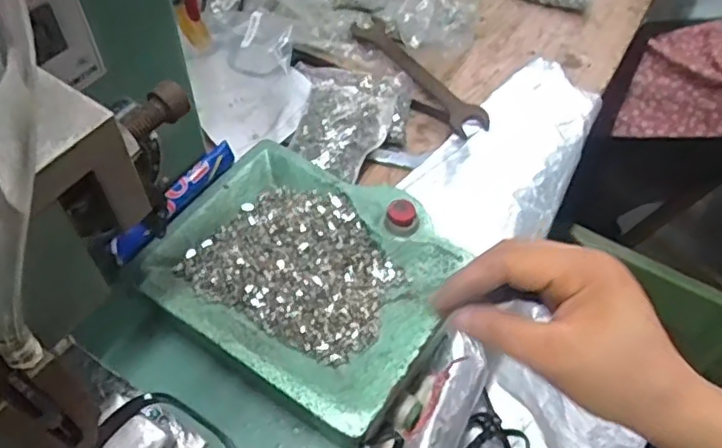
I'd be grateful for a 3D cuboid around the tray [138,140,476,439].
[{"bbox_3d":[-0.036,0.028,0.427,0.190,0.020,0.166,28,59,16],"label":"tray"}]

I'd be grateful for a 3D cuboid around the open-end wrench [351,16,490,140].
[{"bbox_3d":[0.064,-0.165,0.674,0.044,0.009,0.197,-29,61,-21],"label":"open-end wrench"}]

